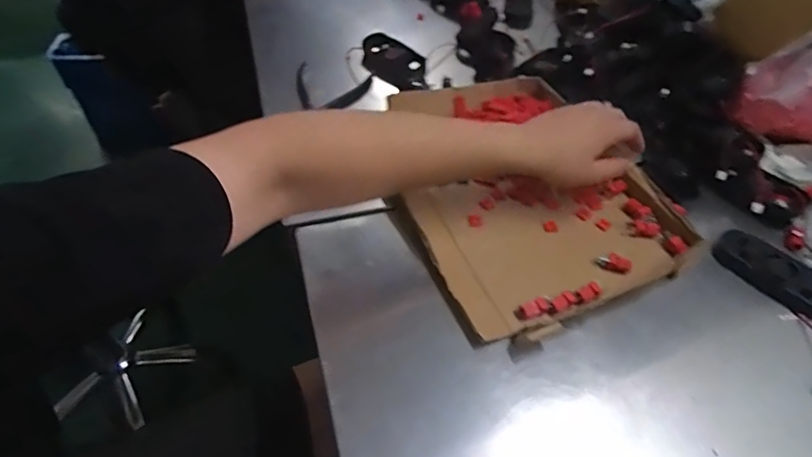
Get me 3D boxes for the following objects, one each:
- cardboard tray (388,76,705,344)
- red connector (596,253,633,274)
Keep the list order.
[{"bbox_3d":[0.126,-0.050,0.566,0.262,0.038,0.330,-18,52,-16],"label":"cardboard tray"},{"bbox_3d":[0.207,0.034,0.502,0.032,0.014,0.011,25,52,18],"label":"red connector"}]

